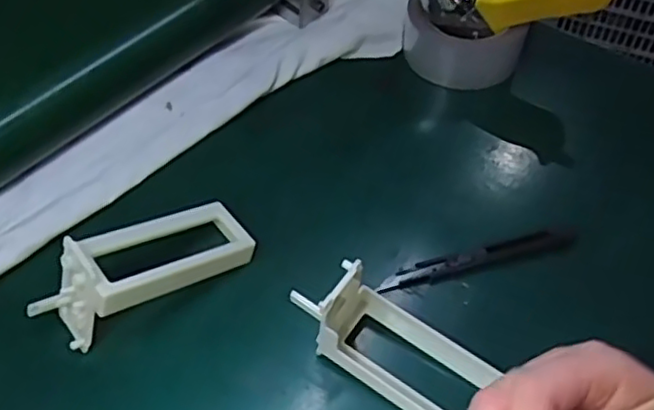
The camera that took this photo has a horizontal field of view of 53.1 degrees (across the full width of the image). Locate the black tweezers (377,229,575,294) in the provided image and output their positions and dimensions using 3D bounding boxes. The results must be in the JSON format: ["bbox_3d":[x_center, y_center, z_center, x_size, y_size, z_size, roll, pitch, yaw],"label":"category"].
[{"bbox_3d":[0.112,0.041,0.486,0.150,0.014,0.019,-10,55,-7],"label":"black tweezers"}]

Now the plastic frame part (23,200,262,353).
[{"bbox_3d":[-0.129,0.050,0.468,0.142,0.069,0.059,-20,62,-40],"label":"plastic frame part"}]

